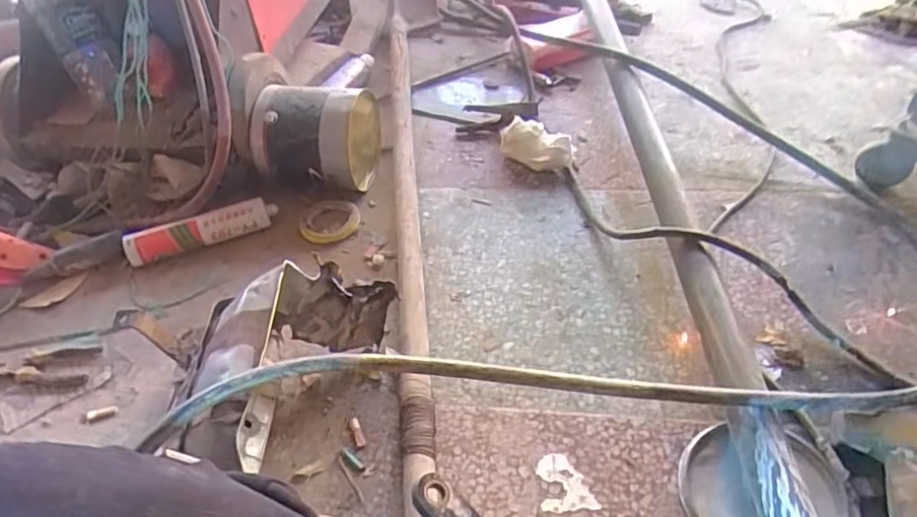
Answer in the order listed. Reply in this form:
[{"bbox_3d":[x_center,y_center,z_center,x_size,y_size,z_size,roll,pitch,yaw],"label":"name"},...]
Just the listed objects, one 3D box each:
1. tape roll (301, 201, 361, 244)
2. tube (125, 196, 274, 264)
[{"bbox_3d":[-0.197,-0.060,0.917,0.092,0.013,0.092,-2,45,2],"label":"tape roll"},{"bbox_3d":[-0.385,-0.042,0.898,0.220,0.045,0.040,-20,47,-15],"label":"tube"}]

